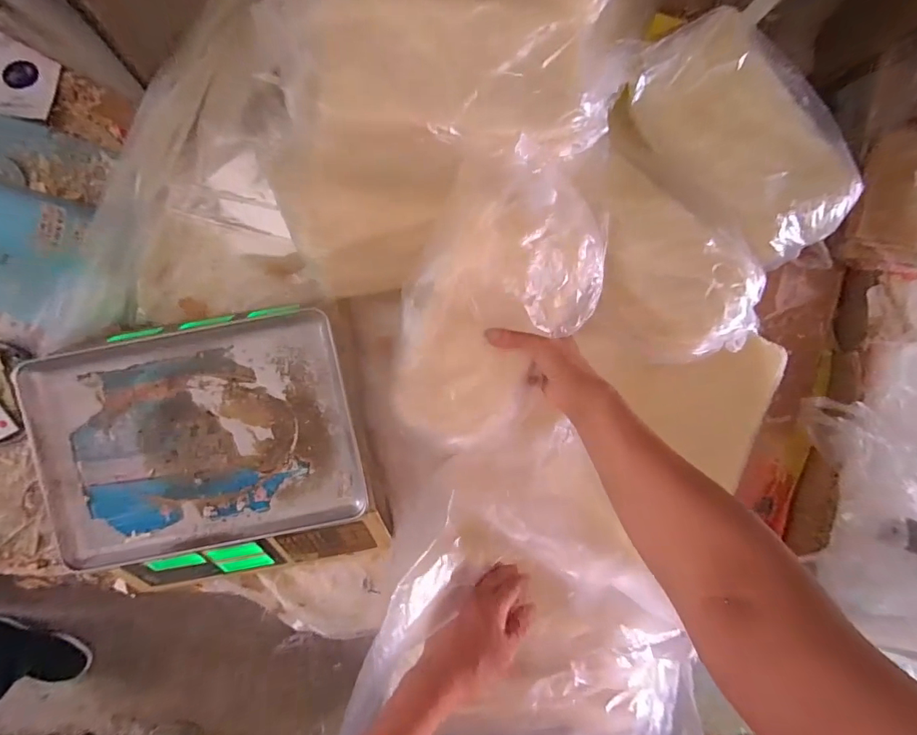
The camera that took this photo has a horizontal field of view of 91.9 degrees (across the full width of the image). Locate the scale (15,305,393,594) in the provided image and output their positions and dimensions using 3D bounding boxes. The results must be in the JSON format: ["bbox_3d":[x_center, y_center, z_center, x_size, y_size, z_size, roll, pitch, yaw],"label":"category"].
[{"bbox_3d":[-0.274,0.104,0.523,0.337,0.099,0.323,-13,94,-3],"label":"scale"}]

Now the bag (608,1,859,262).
[{"bbox_3d":[0.321,-0.251,0.493,0.280,0.056,0.176,45,102,5],"label":"bag"}]

